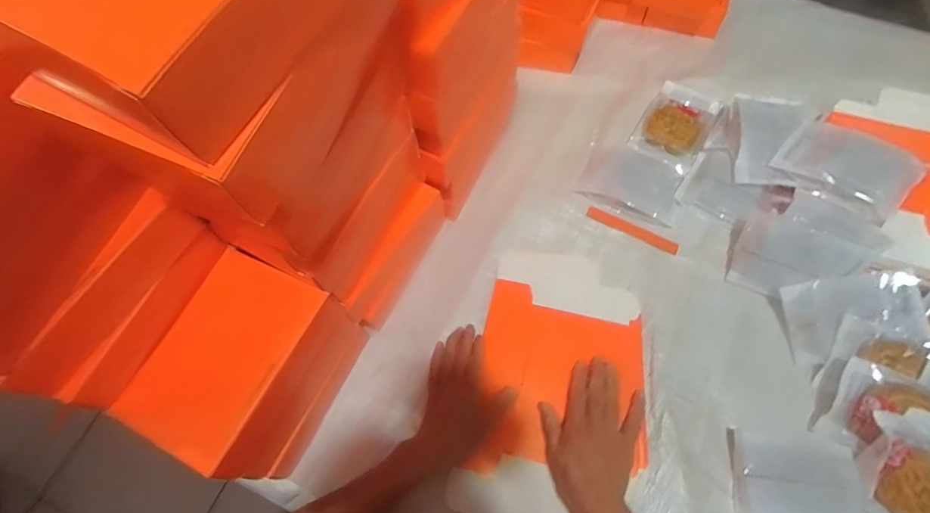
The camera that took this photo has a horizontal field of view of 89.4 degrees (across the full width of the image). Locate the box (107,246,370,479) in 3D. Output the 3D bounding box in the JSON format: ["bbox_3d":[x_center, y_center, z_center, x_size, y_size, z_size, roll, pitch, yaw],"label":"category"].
[{"bbox_3d":[-0.204,0.111,0.469,0.122,0.148,0.167,22,69,13],"label":"box"}]

